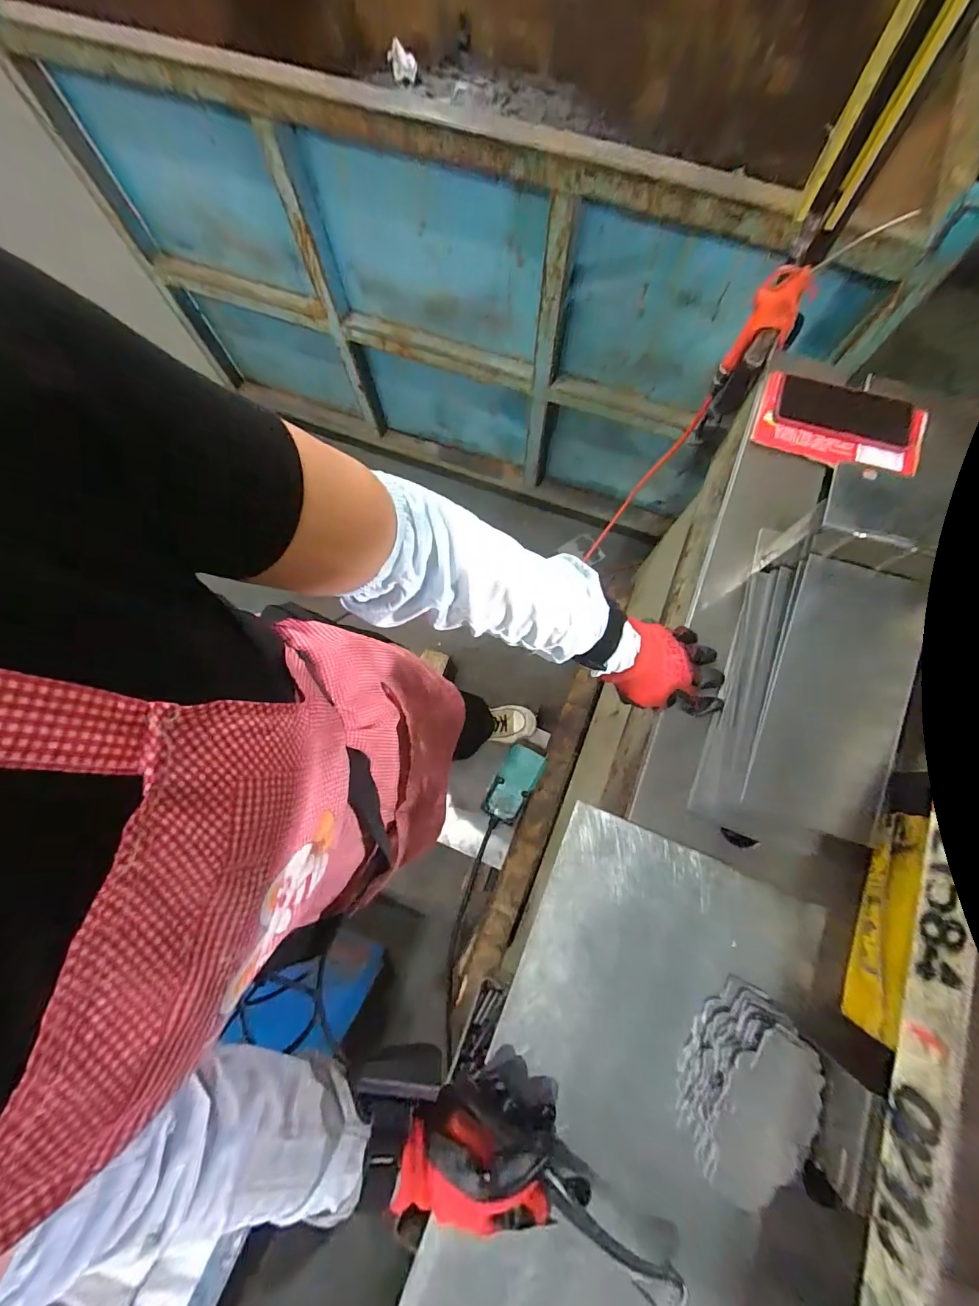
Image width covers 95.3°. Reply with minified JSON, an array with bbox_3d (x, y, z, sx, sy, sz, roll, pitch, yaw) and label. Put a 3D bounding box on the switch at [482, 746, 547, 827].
[{"bbox_3d":[0.063,0.348,1.178,0.102,0.114,0.201,27,77,7],"label":"switch"}]

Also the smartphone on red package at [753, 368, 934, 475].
[{"bbox_3d":[0.447,-0.291,0.577,0.201,0.029,0.125,16,76,5],"label":"smartphone on red package"}]

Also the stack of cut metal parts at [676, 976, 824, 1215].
[{"bbox_3d":[0.218,0.374,0.384,0.091,0.056,0.143,42,79,10],"label":"stack of cut metal parts"}]

